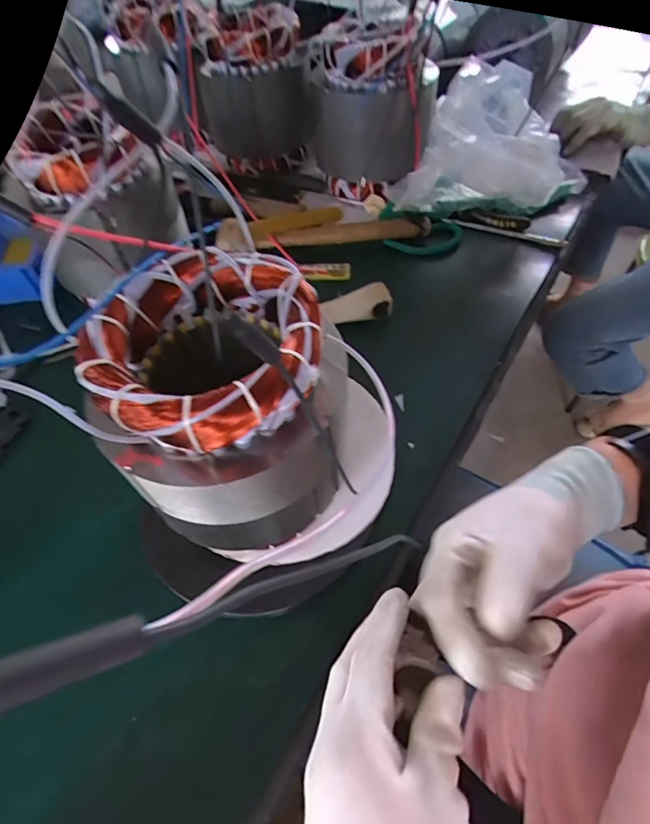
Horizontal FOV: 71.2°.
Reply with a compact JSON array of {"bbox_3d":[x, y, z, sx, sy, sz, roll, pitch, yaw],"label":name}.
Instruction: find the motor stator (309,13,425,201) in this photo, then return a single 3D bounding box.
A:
[{"bbox_3d":[0.051,-0.399,0.602,0.139,0.174,0.146,-2,55,1],"label":"motor stator"}]

